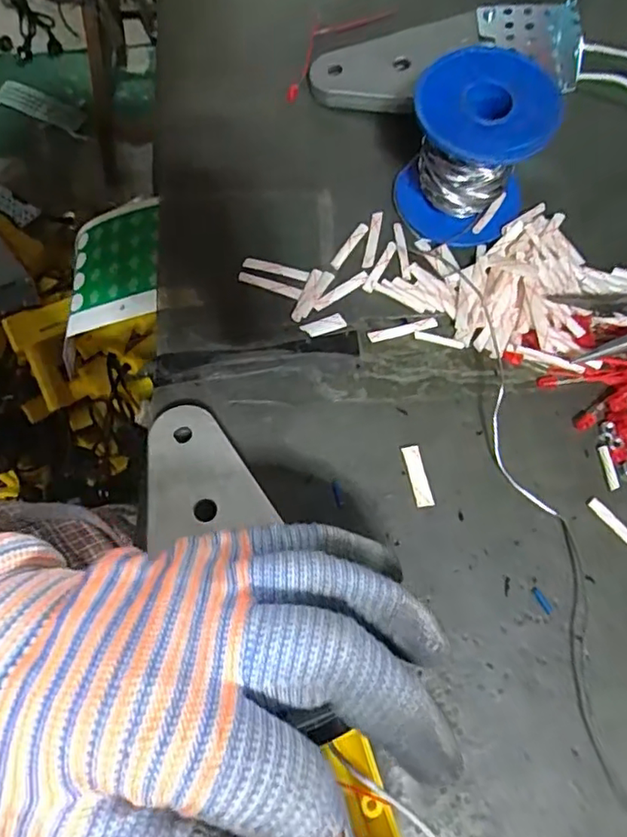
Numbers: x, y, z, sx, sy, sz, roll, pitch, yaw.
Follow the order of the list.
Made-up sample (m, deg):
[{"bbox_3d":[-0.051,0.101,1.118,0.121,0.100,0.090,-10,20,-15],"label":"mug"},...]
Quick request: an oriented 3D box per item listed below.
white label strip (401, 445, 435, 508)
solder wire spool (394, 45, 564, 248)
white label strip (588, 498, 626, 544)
[{"bbox_3d":[0.046,0.025,0.255,0.008,0.004,0.027,-12,71,-5],"label":"white label strip"},{"bbox_3d":[0.077,-0.130,0.280,0.061,0.064,0.063,0,70,0],"label":"solder wire spool"},{"bbox_3d":[0.130,0.045,0.251,0.005,0.004,0.026,-43,77,0],"label":"white label strip"}]

